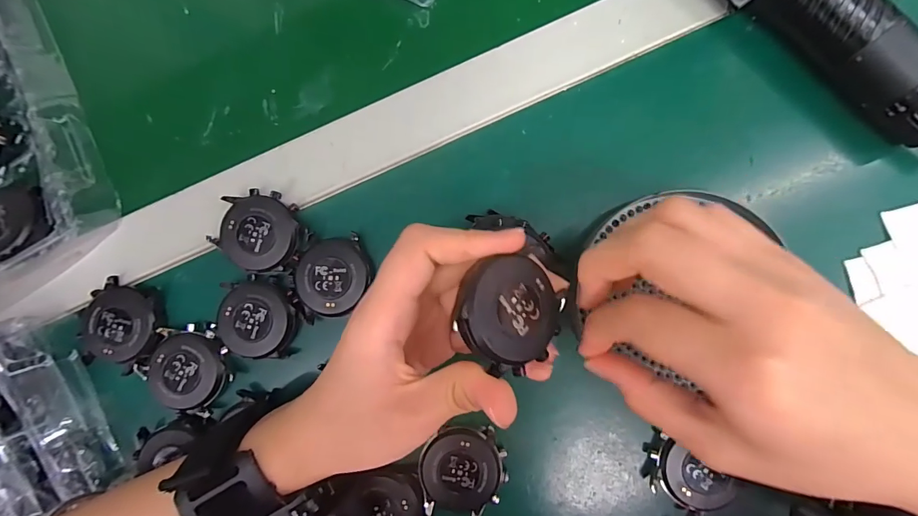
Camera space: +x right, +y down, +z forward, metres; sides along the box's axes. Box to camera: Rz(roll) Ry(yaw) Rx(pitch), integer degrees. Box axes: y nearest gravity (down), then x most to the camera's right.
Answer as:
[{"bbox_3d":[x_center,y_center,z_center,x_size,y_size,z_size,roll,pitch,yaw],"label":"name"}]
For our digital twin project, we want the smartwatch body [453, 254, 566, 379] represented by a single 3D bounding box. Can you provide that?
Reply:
[{"bbox_3d":[0.020,0.022,0.168,0.045,0.012,0.043,-38,102,-26],"label":"smartwatch body"}]

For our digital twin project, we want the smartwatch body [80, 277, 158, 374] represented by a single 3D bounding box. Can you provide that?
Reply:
[{"bbox_3d":[-0.200,0.040,0.245,0.046,0.008,0.047,0,89,3],"label":"smartwatch body"}]

